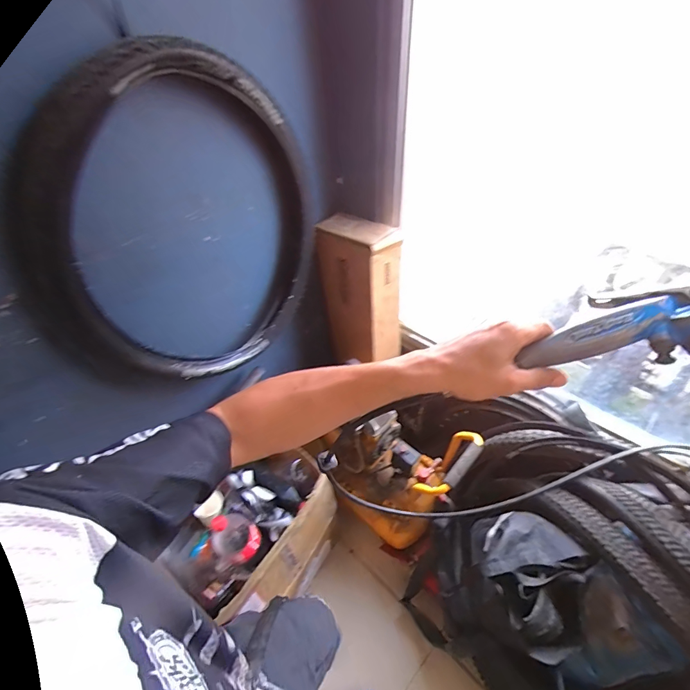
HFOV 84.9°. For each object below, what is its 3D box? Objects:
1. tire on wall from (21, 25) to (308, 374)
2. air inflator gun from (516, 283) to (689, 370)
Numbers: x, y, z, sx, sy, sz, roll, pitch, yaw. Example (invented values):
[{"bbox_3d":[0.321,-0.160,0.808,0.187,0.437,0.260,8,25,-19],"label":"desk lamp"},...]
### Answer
[{"bbox_3d":[-0.291,-0.226,0.812,0.099,0.672,0.579,30,56,27],"label":"tire on wall"},{"bbox_3d":[0.286,-0.018,0.331,0.227,0.049,0.071,-16,42,27],"label":"air inflator gun"}]

